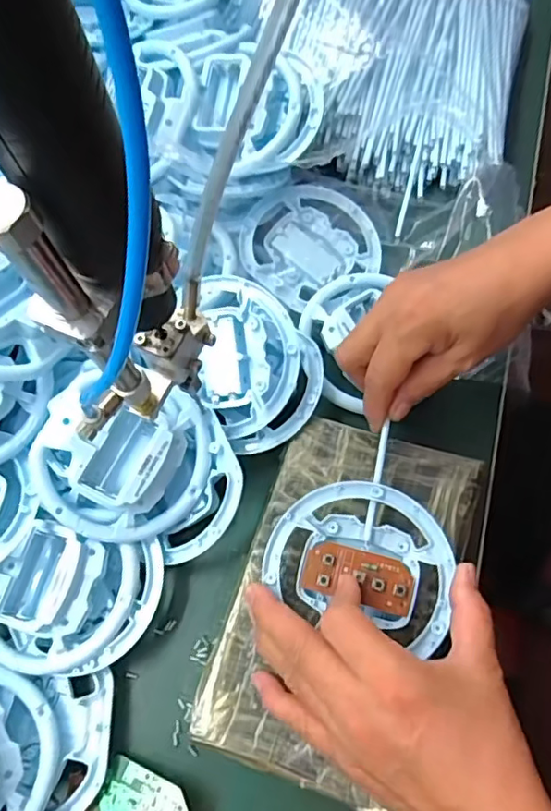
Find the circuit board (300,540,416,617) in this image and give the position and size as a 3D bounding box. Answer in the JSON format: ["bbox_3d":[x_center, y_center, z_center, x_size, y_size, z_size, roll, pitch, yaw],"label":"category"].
[{"bbox_3d":[0.047,0.096,0.323,0.060,0.007,0.029,14,69,12],"label":"circuit board"}]

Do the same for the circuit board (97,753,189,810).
[{"bbox_3d":[-0.071,0.215,0.310,0.051,0.005,0.031,10,54,24],"label":"circuit board"}]

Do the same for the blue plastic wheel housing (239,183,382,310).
[{"bbox_3d":[0.026,-0.123,0.434,0.101,0.024,0.089,-41,71,-13],"label":"blue plastic wheel housing"}]

